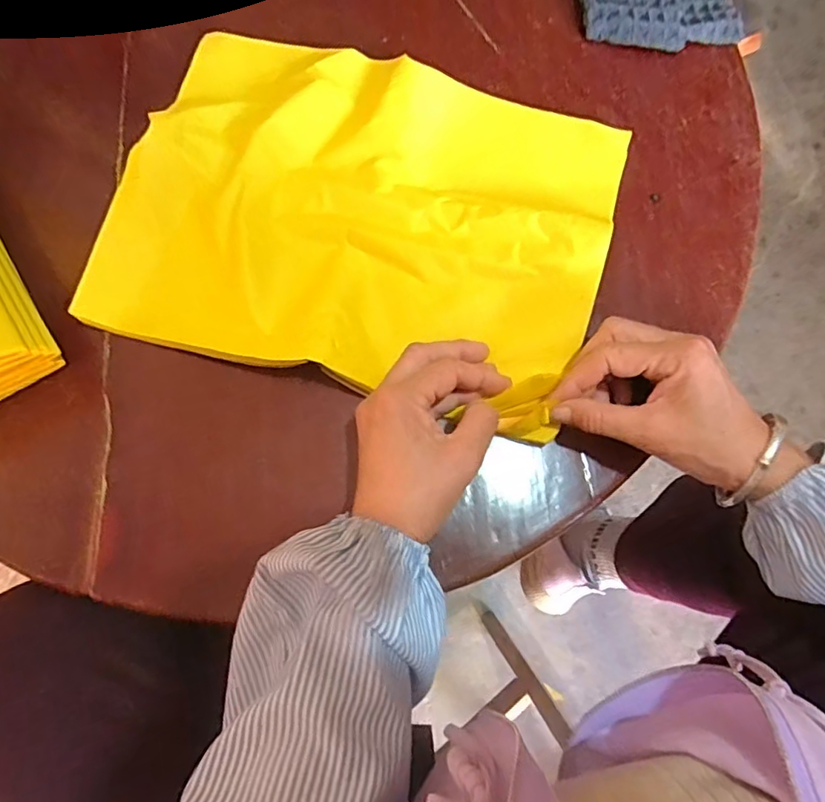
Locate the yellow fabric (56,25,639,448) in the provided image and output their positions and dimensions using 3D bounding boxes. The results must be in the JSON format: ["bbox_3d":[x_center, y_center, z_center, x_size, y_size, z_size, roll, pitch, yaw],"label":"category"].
[{"bbox_3d":[-0.031,-0.133,0.388,0.333,0.029,0.247,14,77,3],"label":"yellow fabric"}]

